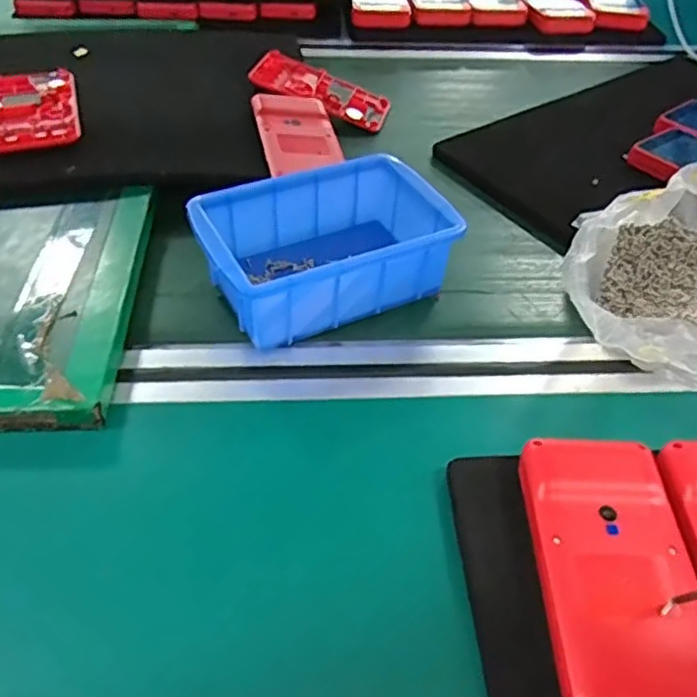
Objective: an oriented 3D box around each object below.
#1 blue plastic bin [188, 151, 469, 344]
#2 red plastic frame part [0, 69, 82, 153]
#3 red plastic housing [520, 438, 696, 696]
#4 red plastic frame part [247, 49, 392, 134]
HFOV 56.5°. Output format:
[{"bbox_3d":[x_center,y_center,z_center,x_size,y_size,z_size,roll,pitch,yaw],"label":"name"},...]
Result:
[{"bbox_3d":[-0.015,-0.061,0.400,0.144,0.055,0.096,-19,51,-20],"label":"blue plastic bin"},{"bbox_3d":[-0.238,-0.184,0.491,0.062,0.005,0.121,-13,49,-15],"label":"red plastic frame part"},{"bbox_3d":[0.111,0.095,0.275,0.061,0.025,0.117,1,47,-2],"label":"red plastic housing"},{"bbox_3d":[-0.022,-0.228,0.571,0.119,0.007,0.063,22,46,-3],"label":"red plastic frame part"}]

